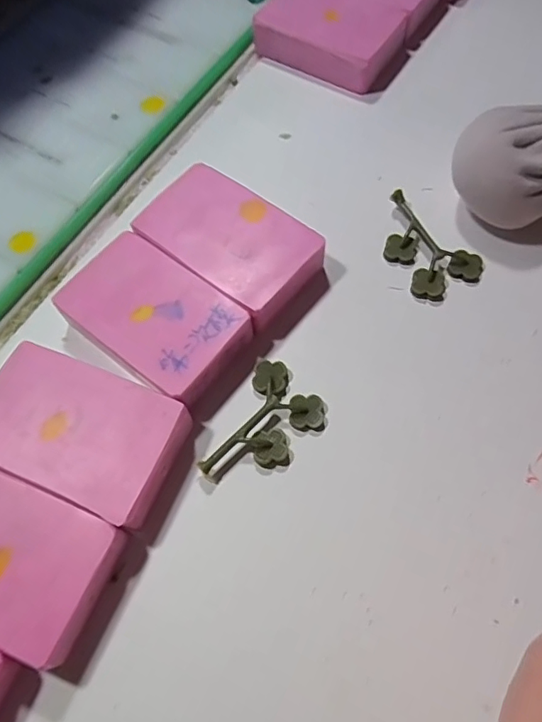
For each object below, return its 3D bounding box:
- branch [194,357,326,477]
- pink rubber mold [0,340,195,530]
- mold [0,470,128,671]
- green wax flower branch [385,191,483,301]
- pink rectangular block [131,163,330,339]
[{"bbox_3d":[0.000,0.025,0.196,0.031,0.009,0.049,24,69,11],"label":"branch"},{"bbox_3d":[-0.068,0.026,0.192,0.071,0.017,0.044,22,68,10],"label":"pink rubber mold"},{"bbox_3d":[-0.087,0.063,0.175,0.072,0.019,0.043,22,68,10],"label":"mold"},{"bbox_3d":[0.063,-0.046,0.226,0.050,0.009,0.031,42,73,17],"label":"green wax flower branch"},{"bbox_3d":[-0.015,-0.047,0.223,0.077,0.017,0.045,39,72,16],"label":"pink rectangular block"}]

